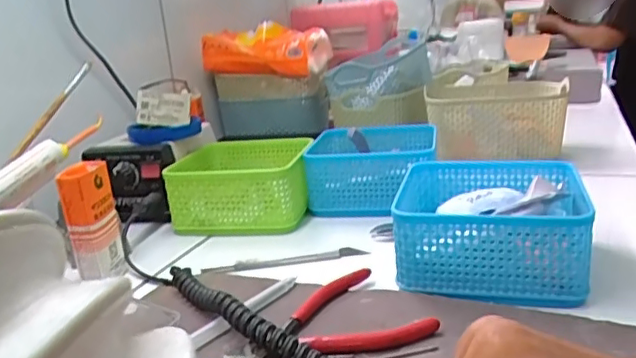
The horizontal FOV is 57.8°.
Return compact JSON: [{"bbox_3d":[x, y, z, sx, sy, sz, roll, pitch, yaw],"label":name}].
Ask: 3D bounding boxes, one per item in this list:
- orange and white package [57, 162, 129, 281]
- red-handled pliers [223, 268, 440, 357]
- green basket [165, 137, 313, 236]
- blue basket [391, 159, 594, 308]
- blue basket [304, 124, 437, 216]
[{"bbox_3d":[-0.178,0.040,0.460,0.030,0.102,0.037,-6,16,-5],"label":"orange and white package"},{"bbox_3d":[0.002,0.092,0.368,0.124,0.011,0.097,-12,18,-25],"label":"red-handled pliers"},{"bbox_3d":[-0.074,0.006,0.603,0.130,0.066,0.134,-2,16,8],"label":"green basket"},{"bbox_3d":[0.126,0.034,0.438,0.136,0.060,0.132,0,17,16],"label":"blue basket"},{"bbox_3d":[0.059,-0.013,0.612,0.128,0.059,0.131,-2,16,10],"label":"blue basket"}]

